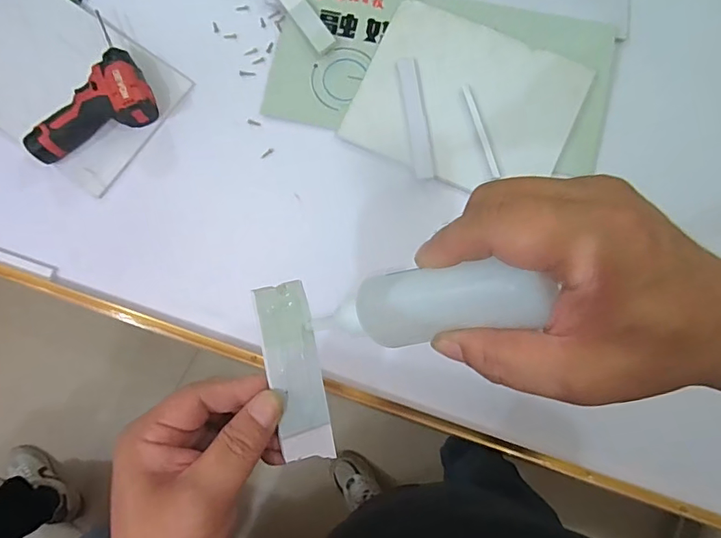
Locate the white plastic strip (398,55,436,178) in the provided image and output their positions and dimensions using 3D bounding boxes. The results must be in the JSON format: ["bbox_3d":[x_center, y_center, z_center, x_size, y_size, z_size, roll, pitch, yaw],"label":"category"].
[{"bbox_3d":[0.082,-0.223,0.697,0.029,0.004,0.193,-8,77,-1],"label":"white plastic strip"}]

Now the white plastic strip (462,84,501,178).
[{"bbox_3d":[0.174,-0.199,0.690,0.012,0.008,0.145,-16,77,-3],"label":"white plastic strip"}]

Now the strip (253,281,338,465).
[{"bbox_3d":[-0.038,0.062,0.281,0.030,0.004,0.106,-12,98,-21],"label":"strip"}]

